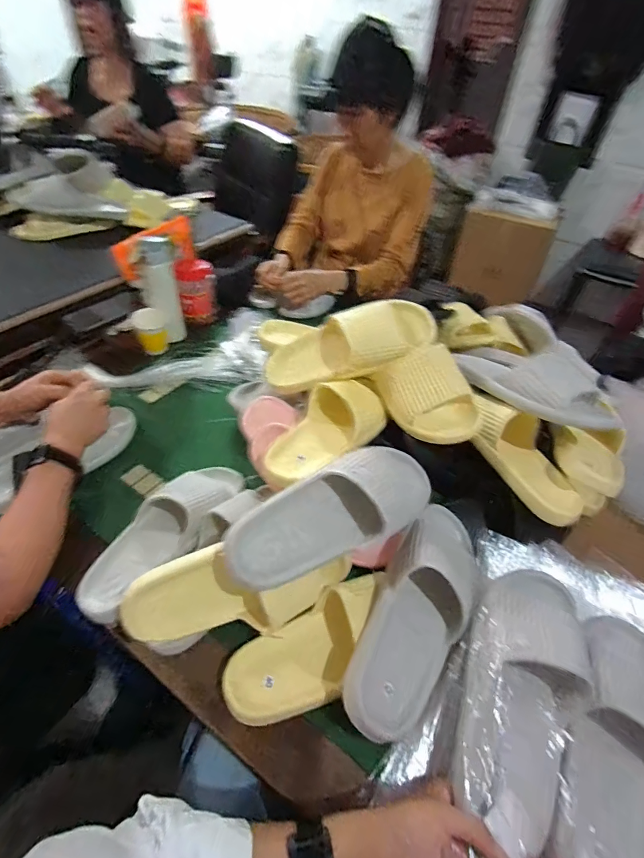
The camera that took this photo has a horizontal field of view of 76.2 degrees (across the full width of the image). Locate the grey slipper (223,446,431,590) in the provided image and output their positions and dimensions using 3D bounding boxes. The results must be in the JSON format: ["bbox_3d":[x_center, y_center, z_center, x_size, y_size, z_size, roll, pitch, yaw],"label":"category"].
[{"bbox_3d":[0.018,0.096,0.487,0.272,0.083,0.110,-20,82,-23],"label":"grey slipper"}]

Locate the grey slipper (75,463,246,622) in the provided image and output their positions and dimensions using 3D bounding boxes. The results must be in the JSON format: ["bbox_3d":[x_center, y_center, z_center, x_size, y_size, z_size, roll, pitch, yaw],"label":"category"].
[{"bbox_3d":[-0.221,0.137,0.583,0.103,0.067,0.270,25,49,18],"label":"grey slipper"}]

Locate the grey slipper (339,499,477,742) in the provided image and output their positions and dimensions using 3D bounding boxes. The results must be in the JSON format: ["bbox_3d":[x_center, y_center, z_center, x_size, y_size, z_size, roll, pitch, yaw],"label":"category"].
[{"bbox_3d":[0.115,0.205,0.472,0.103,0.080,0.273,23,61,17],"label":"grey slipper"}]

